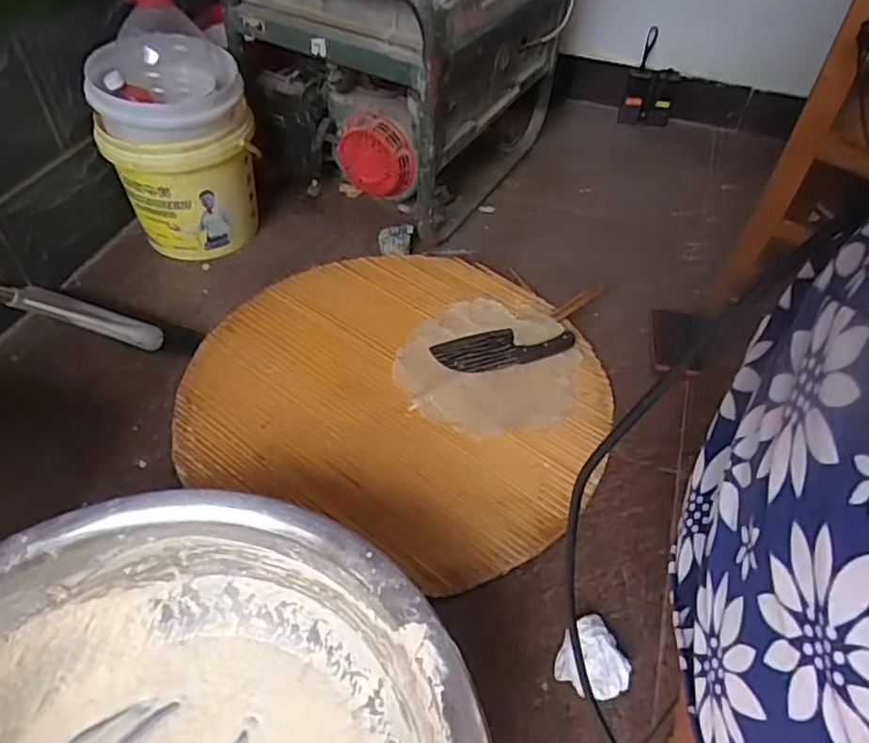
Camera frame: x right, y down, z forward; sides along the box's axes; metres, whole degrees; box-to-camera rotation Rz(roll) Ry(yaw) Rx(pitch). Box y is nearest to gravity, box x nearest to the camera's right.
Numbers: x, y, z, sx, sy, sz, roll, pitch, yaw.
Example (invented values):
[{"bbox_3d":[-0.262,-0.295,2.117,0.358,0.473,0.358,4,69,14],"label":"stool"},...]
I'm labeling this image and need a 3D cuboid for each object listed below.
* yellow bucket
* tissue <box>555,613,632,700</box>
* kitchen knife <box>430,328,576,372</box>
[{"bbox_3d":[-0.488,-0.448,1.237,0.278,0.321,0.278,-34,58,-28],"label":"yellow bucket"},{"bbox_3d":[0.184,0.346,0.755,0.079,0.030,0.089,-13,50,-14],"label":"tissue"},{"bbox_3d":[0.120,-0.047,1.088,0.237,0.014,0.093,-13,50,-14],"label":"kitchen knife"}]

